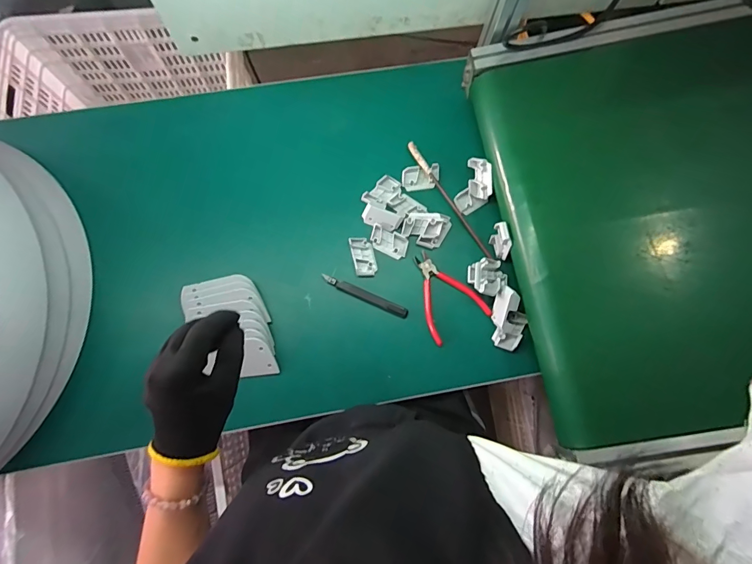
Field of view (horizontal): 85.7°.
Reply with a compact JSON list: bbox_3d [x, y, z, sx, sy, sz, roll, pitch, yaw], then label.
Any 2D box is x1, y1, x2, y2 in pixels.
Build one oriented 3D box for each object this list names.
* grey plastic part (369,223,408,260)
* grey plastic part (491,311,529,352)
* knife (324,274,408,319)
[{"bbox_3d":[0.022,-0.067,0.677,0.064,0.010,0.039,24,77,5],"label":"grey plastic part"},{"bbox_3d":[0.215,0.076,0.642,0.039,0.018,0.064,32,78,6],"label":"grey plastic part"},{"bbox_3d":[-0.017,0.022,0.653,0.144,0.015,0.017,24,77,5],"label":"knife"}]

